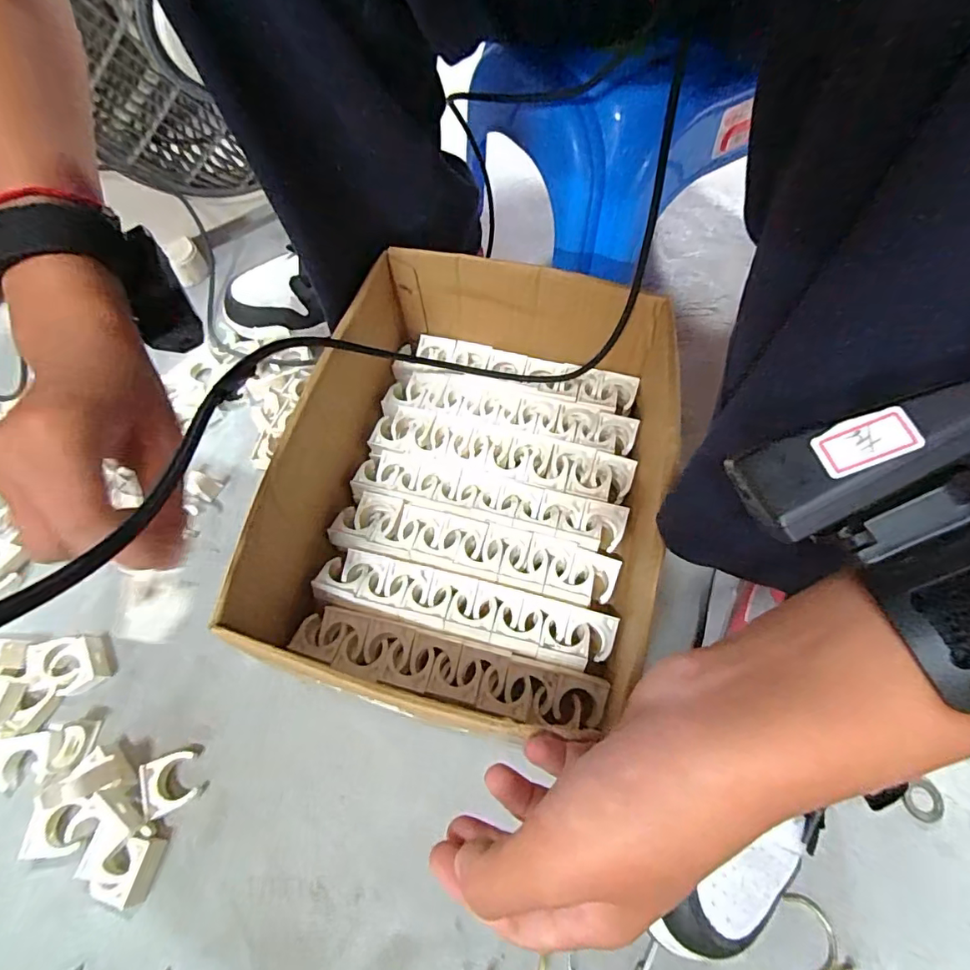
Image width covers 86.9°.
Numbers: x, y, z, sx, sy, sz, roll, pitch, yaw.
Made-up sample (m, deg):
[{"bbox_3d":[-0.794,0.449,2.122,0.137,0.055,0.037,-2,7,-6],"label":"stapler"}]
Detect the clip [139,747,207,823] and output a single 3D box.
[{"bbox_3d":[-0.201,0.191,0.331,0.035,0.014,0.033,-14,62,-24],"label":"clip"}]

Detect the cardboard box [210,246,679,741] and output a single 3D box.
[{"bbox_3d":[-0.002,-0.008,0.363,0.224,0.115,0.287,11,65,7],"label":"cardboard box"}]

